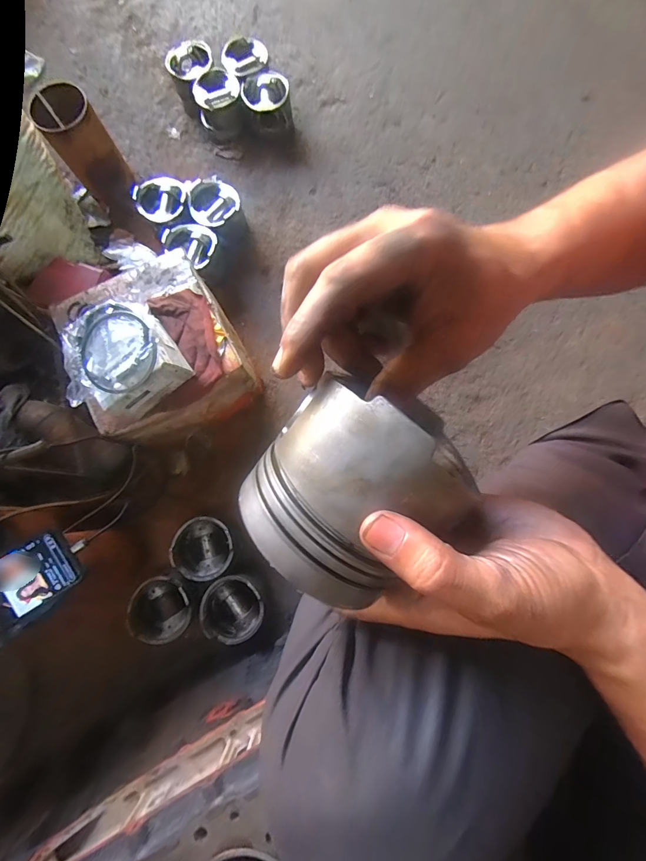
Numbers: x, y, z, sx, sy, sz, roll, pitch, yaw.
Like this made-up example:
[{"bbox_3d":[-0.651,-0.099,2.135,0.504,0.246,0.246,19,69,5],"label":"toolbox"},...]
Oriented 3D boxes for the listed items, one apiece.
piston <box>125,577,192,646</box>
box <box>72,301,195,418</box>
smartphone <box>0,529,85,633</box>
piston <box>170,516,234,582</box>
[{"bbox_3d":[-0.243,0.272,0.588,0.091,0.053,0.090,0,80,2],"label":"piston"},{"bbox_3d":[-0.253,-0.096,0.489,0.115,0.069,0.119,-36,80,-5],"label":"box"},{"bbox_3d":[-0.372,0.190,0.442,0.160,0.015,0.073,-32,80,-19],"label":"smartphone"},{"bbox_3d":[-0.185,0.187,0.622,0.089,0.072,0.090,0,80,2],"label":"piston"}]

